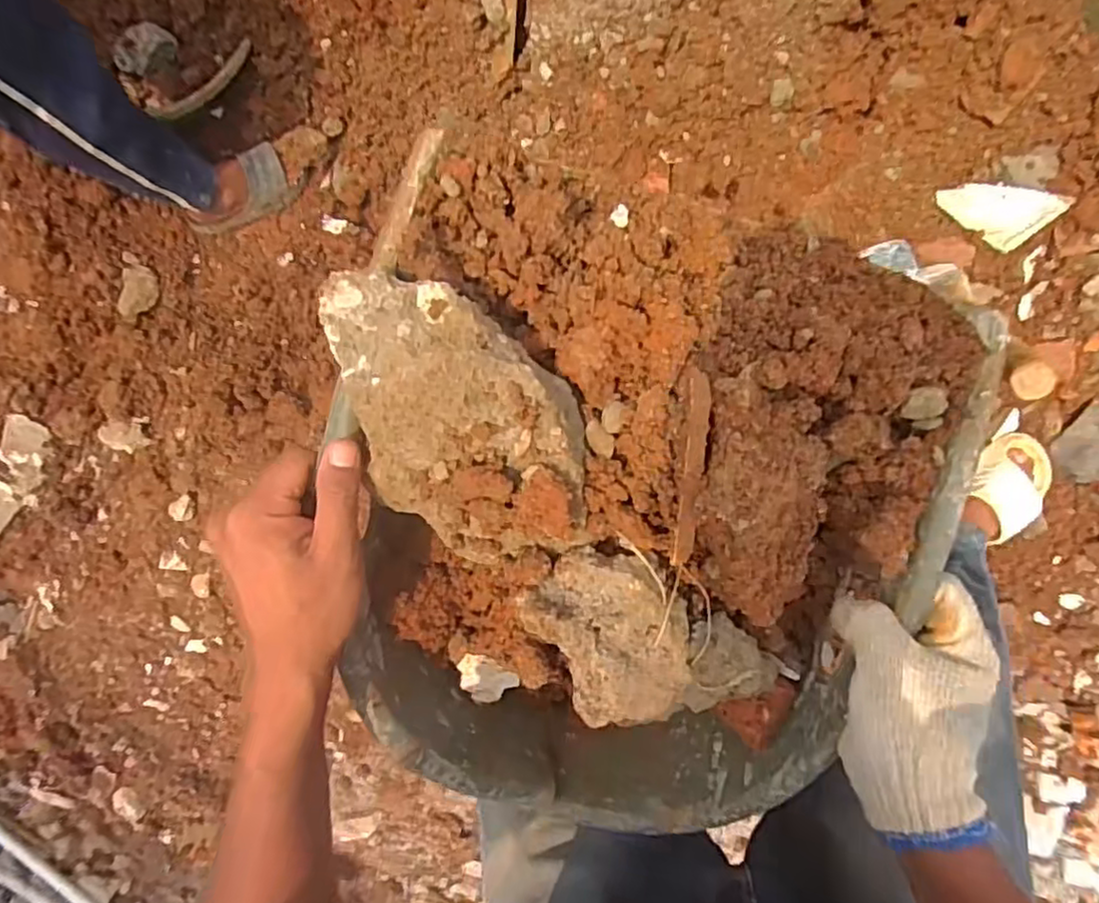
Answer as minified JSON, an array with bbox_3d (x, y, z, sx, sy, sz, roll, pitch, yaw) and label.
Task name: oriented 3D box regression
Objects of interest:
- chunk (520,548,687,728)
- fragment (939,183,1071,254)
[{"bbox_3d":[0.037,0.101,0.365,0.073,0.030,0.103,-28,93,10],"label":"chunk"},{"bbox_3d":[0.637,-0.351,0.956,0.135,0.009,0.095,37,130,-1],"label":"fragment"}]

